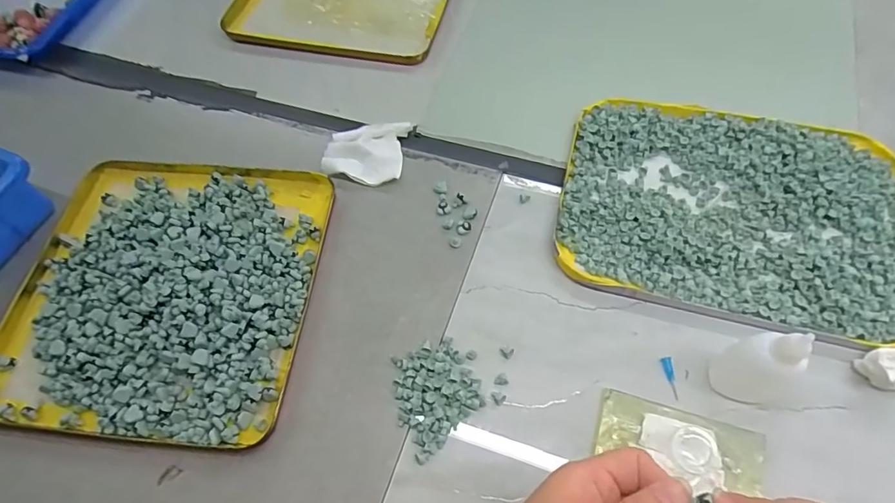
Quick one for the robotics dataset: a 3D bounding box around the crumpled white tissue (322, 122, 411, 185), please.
[{"bbox_3d":[-0.079,-0.097,0.473,0.074,0.010,0.073,4,61,6],"label":"crumpled white tissue"}]

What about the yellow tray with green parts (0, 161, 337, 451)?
[{"bbox_3d":[-0.229,0.023,0.407,0.241,0.025,0.238,4,61,6],"label":"yellow tray with green parts"}]

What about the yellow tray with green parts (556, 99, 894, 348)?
[{"bbox_3d":[0.238,-0.040,0.415,0.270,0.016,0.199,13,62,11],"label":"yellow tray with green parts"}]

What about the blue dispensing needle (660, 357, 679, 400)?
[{"bbox_3d":[0.163,0.092,0.361,0.007,0.006,0.030,-10,61,-3],"label":"blue dispensing needle"}]

